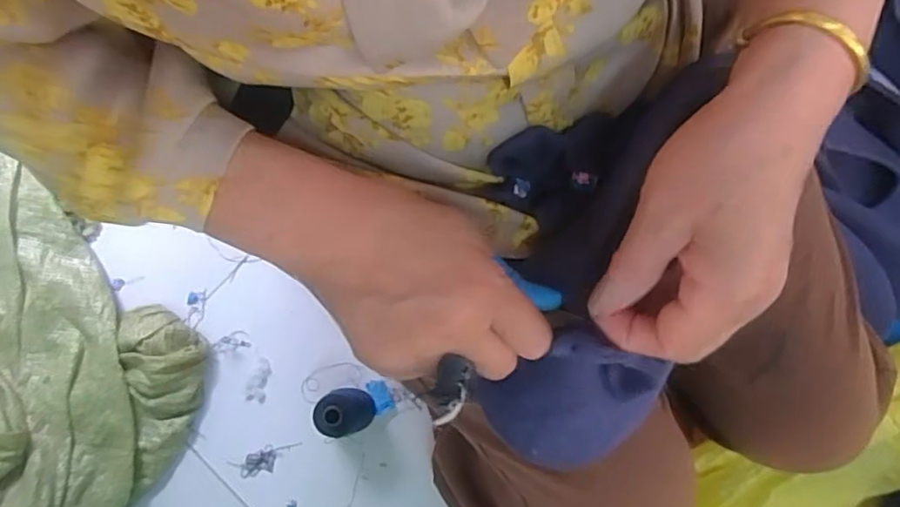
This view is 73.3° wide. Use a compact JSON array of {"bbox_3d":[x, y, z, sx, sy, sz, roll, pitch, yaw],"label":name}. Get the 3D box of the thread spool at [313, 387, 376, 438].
[{"bbox_3d":[-0.131,0.199,0.753,0.057,0.108,0.054,0,78,2],"label":"thread spool"}]

